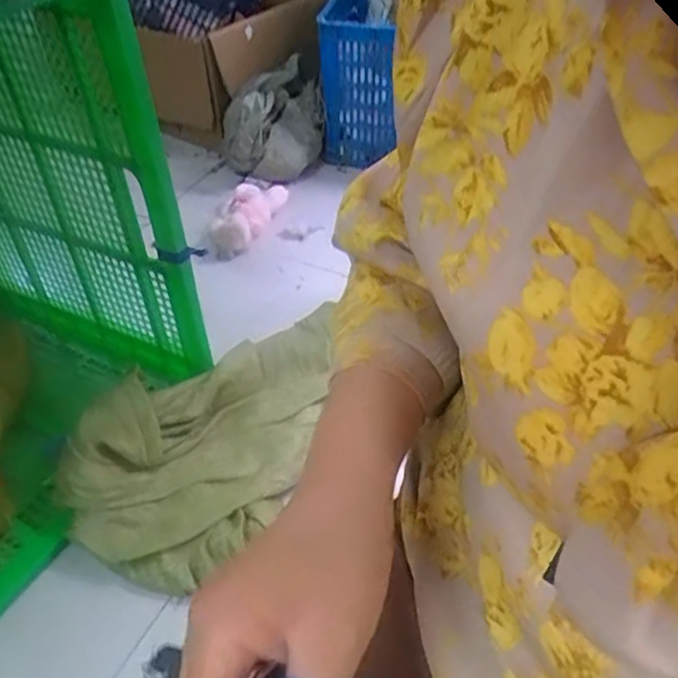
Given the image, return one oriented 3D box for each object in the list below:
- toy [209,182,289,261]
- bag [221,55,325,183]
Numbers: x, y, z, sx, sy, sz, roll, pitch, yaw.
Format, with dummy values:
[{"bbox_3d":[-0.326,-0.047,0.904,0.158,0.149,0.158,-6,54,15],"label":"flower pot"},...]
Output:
[{"bbox_3d":[-0.196,-0.262,1.434,0.110,0.076,0.262,8,44,11],"label":"toy"},{"bbox_3d":[-0.141,-0.516,1.548,0.188,0.186,0.237,21,48,23],"label":"bag"}]

